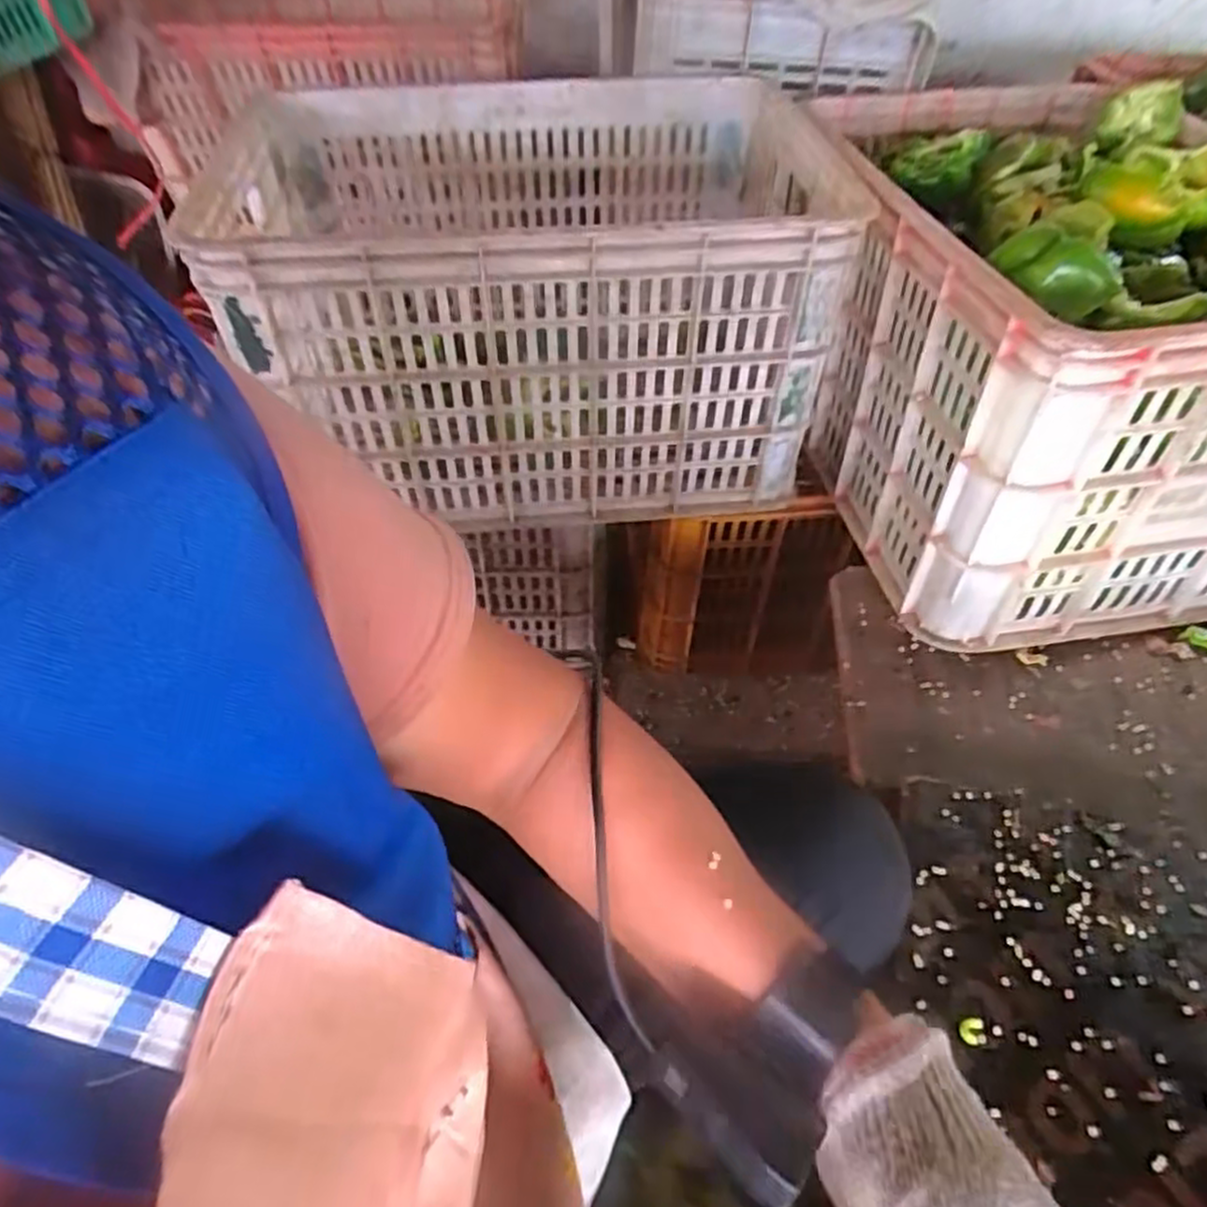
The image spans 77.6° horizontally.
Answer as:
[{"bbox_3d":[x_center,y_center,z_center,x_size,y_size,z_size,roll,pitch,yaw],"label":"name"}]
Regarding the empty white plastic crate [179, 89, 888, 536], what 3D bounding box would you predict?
[{"bbox_3d":[-0.069,-0.311,0.754,0.518,0.281,0.391,-1,53,-1],"label":"empty white plastic crate"}]

